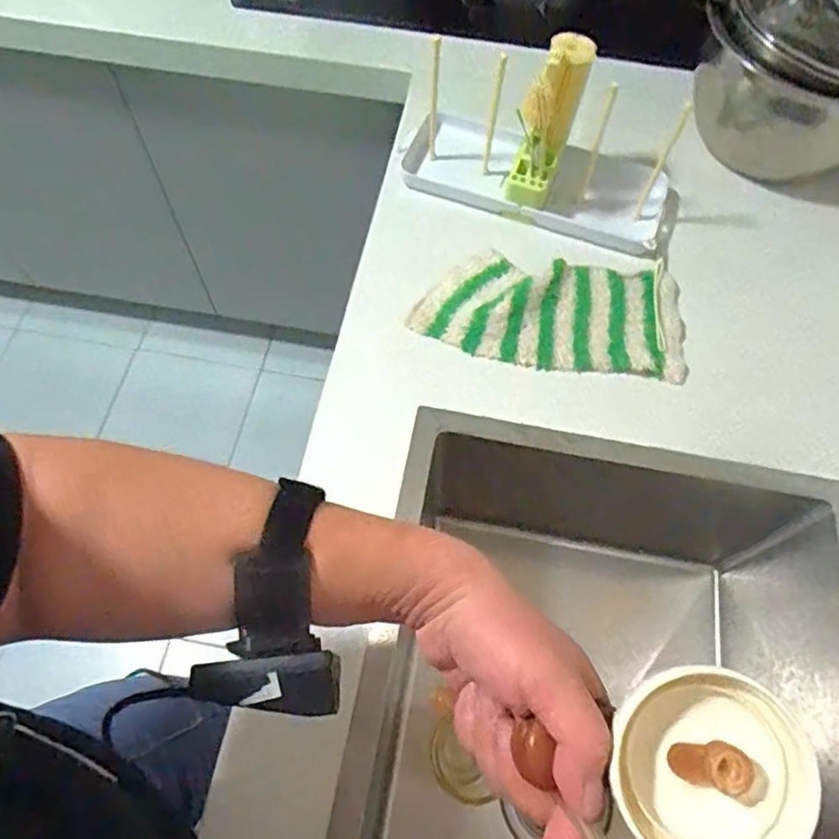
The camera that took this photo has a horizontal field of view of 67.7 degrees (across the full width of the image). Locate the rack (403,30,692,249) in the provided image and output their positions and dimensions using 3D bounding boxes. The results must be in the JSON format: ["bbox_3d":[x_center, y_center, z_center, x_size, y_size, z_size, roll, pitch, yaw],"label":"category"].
[{"bbox_3d":[0.133,-0.303,0.660,0.301,0.142,0.128,21,64,9],"label":"rack"}]

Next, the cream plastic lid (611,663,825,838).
[{"bbox_3d":[0.122,0.147,0.261,0.077,0.028,0.077,-3,67,7],"label":"cream plastic lid"}]

